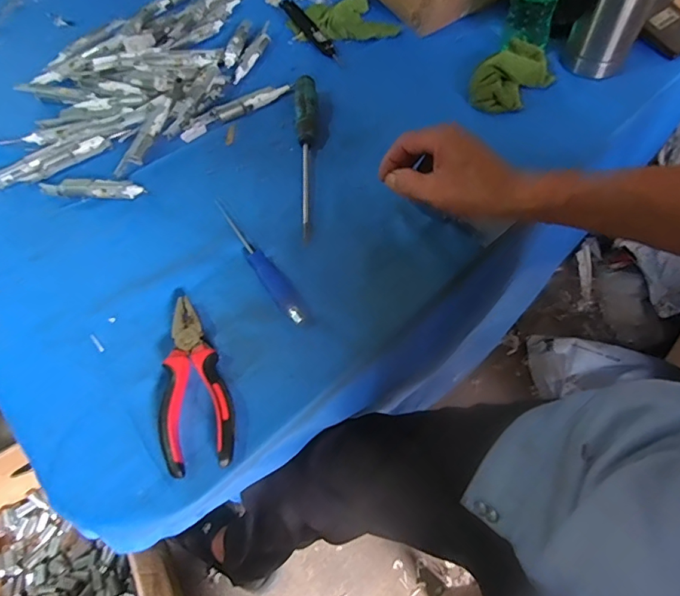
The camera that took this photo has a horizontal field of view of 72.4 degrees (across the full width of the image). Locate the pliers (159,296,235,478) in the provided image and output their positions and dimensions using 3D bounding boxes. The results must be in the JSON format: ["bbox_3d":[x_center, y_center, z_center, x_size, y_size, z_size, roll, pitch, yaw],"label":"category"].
[{"bbox_3d":[-0.126,0.070,0.404,0.056,0.017,0.155,-11,58,-4],"label":"pliers"}]

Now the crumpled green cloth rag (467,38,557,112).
[{"bbox_3d":[0.221,-0.284,0.592,0.076,0.033,0.130,34,65,22],"label":"crumpled green cloth rag"}]

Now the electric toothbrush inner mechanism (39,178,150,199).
[{"bbox_3d":[-0.286,-0.124,0.532,0.120,0.016,0.019,4,58,5],"label":"electric toothbrush inner mechanism"}]

